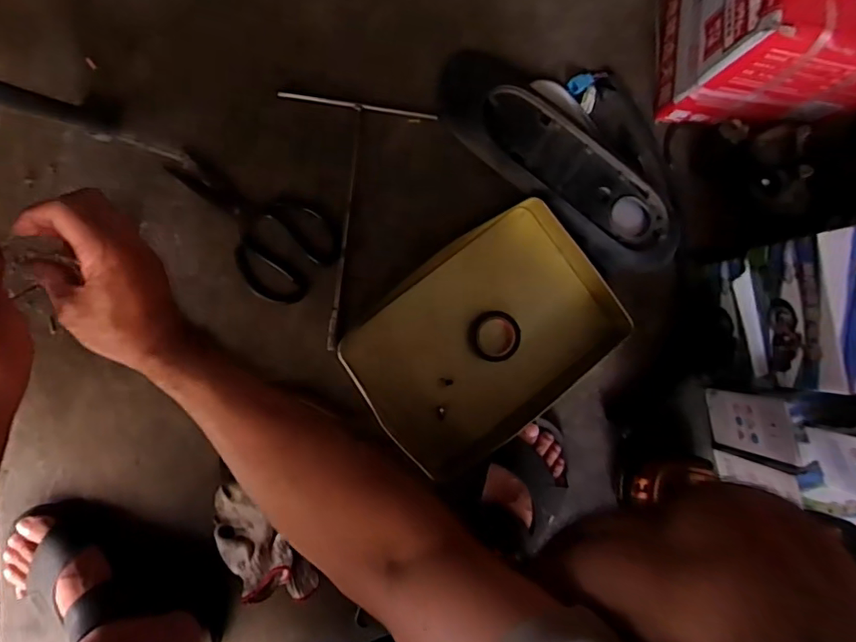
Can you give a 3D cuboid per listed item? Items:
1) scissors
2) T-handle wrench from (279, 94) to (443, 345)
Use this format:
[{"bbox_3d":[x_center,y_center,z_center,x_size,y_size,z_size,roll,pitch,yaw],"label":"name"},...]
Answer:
[{"bbox_3d":[-0.213,-0.123,0.651,0.215,0.010,0.120,43,85,-4],"label":"scissors"},{"bbox_3d":[-0.099,-0.119,0.661,0.186,0.015,0.305,5,88,-6],"label":"T-handle wrench"}]

